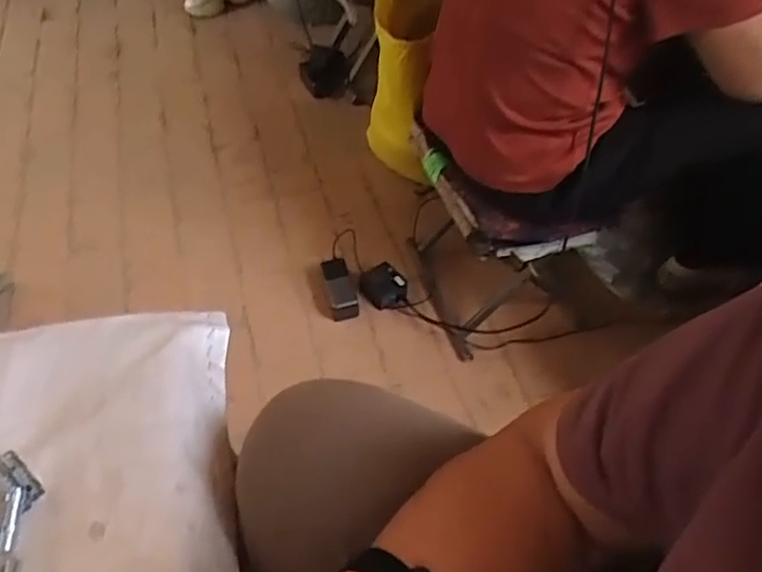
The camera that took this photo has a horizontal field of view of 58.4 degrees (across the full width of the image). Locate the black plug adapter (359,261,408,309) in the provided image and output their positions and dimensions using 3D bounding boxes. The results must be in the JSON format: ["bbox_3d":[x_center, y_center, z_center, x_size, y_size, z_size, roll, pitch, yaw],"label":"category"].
[{"bbox_3d":[0.003,0.001,1.439,0.098,0.039,0.101,-7,48,-6],"label":"black plug adapter"}]

